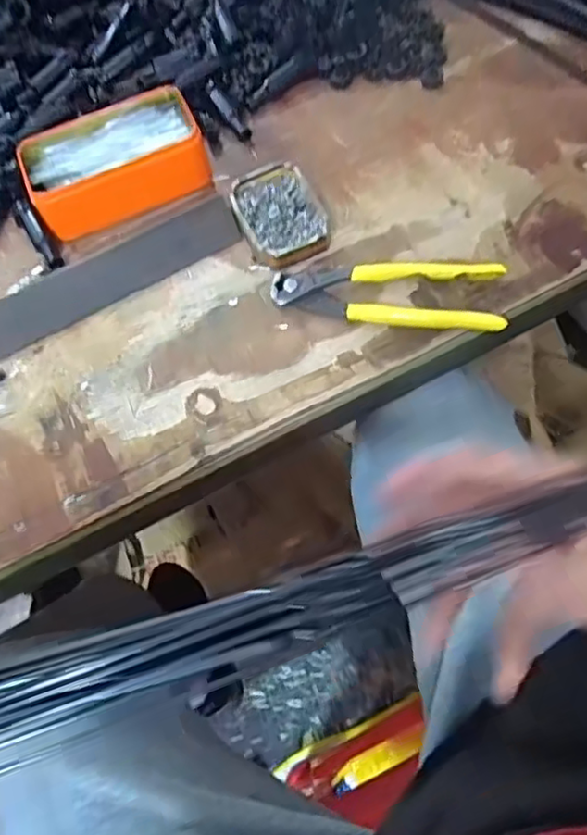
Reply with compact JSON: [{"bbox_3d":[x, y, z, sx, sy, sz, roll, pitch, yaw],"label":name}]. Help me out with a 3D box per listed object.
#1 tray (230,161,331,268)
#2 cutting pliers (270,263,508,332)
[{"bbox_3d":[-0.011,-0.160,0.492,0.061,0.019,0.091,-23,63,-5],"label":"tray"},{"bbox_3d":[0.066,-0.092,0.457,0.163,0.025,0.051,6,64,10],"label":"cutting pliers"}]

